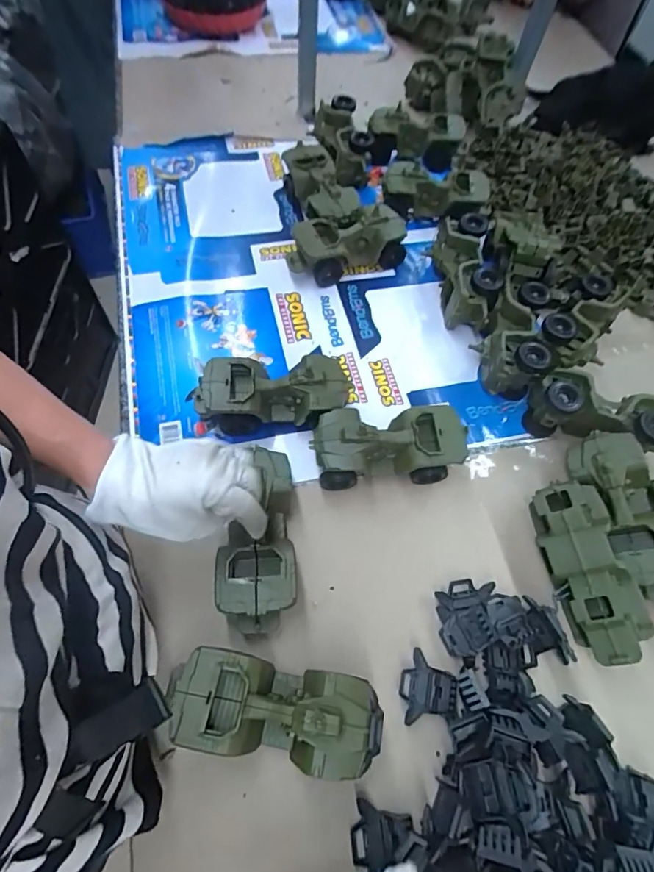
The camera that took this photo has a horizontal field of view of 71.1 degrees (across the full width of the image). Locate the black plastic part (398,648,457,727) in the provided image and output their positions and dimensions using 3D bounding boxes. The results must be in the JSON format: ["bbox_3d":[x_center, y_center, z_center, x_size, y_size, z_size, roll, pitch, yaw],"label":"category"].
[{"bbox_3d":[0.103,0.260,0.469,0.053,0.019,0.066,14,62,3],"label":"black plastic part"}]

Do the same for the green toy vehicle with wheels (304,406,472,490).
[{"bbox_3d":[0.074,0.013,0.557,0.178,0.079,0.078,-3,63,-6],"label":"green toy vehicle with wheels"}]

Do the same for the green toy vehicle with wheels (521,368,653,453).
[{"bbox_3d":[0.362,-0.022,0.596,0.189,0.079,0.065,20,63,6],"label":"green toy vehicle with wheels"}]

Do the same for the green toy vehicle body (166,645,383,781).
[{"bbox_3d":[-0.046,0.253,0.422,0.183,0.082,0.076,11,62,2],"label":"green toy vehicle body"}]

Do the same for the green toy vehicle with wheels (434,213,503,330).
[{"bbox_3d":[0.206,-0.247,0.696,0.081,0.078,0.181,2,62,-3],"label":"green toy vehicle with wheels"}]

